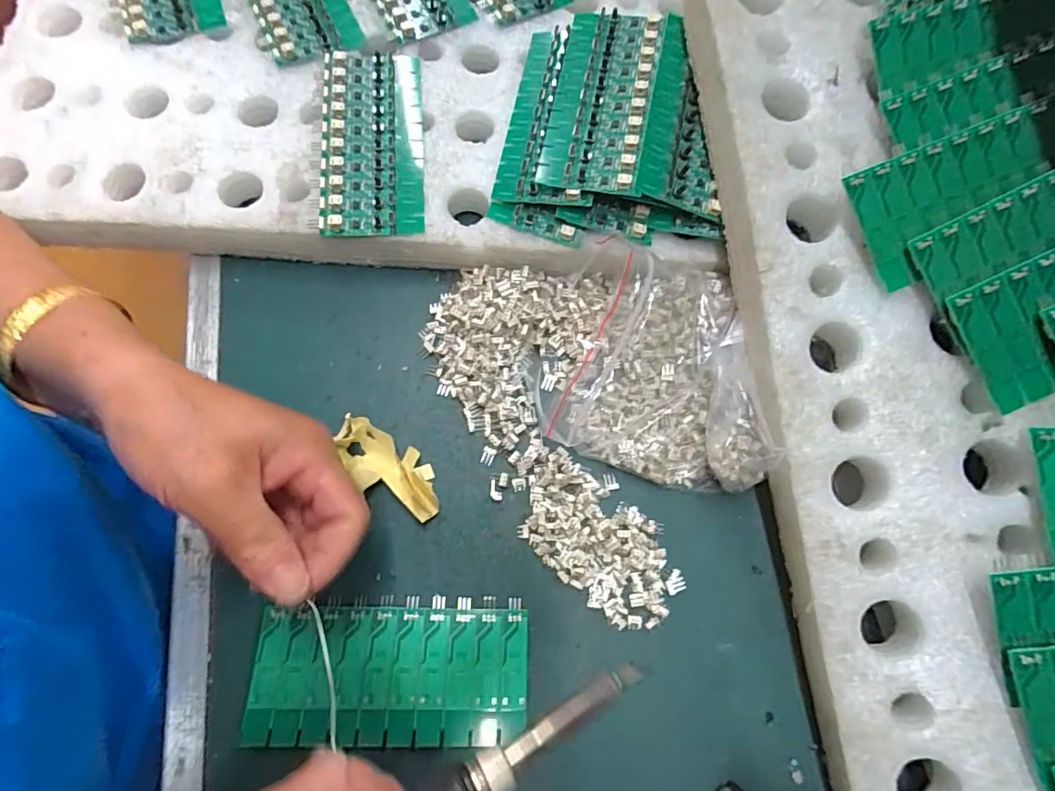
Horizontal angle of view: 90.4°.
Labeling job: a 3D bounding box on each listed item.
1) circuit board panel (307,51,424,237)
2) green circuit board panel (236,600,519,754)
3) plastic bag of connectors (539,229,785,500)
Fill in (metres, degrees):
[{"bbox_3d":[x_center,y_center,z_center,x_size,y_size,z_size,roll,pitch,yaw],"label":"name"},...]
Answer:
[{"bbox_3d":[-0.101,-0.163,0.332,0.067,0.007,0.135,-3,73,-4],"label":"circuit board panel"},{"bbox_3d":[-0.071,0.145,0.273,0.139,0.014,0.063,2,72,-1],"label":"green circuit board panel"},{"bbox_3d":[0.080,-0.021,0.312,0.143,0.042,0.133,17,73,4],"label":"plastic bag of connectors"}]

